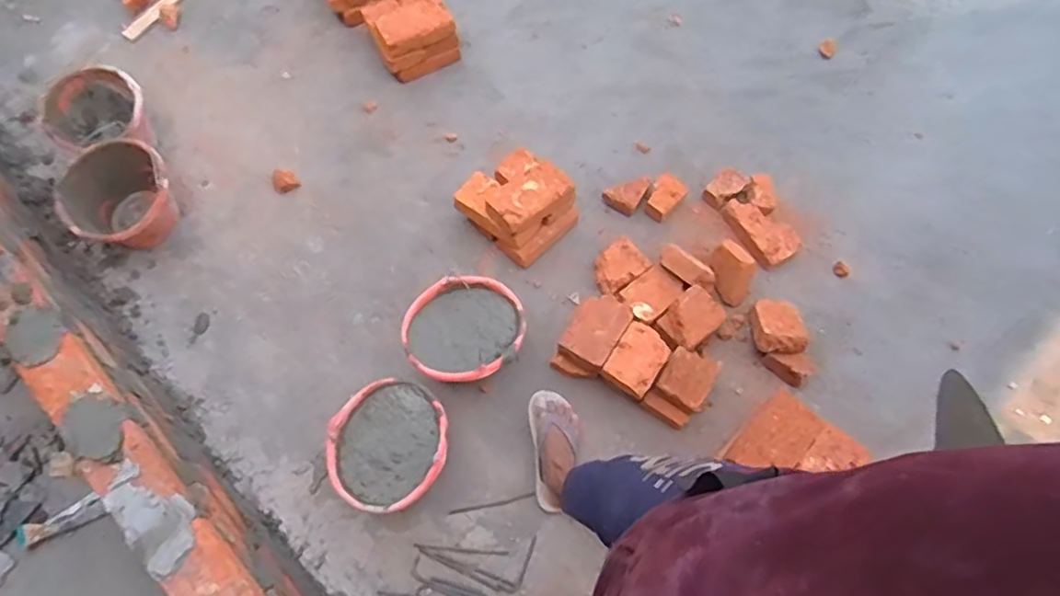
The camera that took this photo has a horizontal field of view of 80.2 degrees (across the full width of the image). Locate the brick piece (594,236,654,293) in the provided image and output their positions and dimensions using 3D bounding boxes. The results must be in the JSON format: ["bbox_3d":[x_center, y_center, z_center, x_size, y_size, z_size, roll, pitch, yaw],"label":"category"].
[{"bbox_3d":[0.215,-0.074,1.543,0.118,0.074,0.100,-33,73,-14],"label":"brick piece"}]

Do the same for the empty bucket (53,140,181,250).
[{"bbox_3d":[-0.944,-0.233,1.474,0.213,0.146,0.239,25,69,7],"label":"empty bucket"}]

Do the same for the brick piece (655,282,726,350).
[{"bbox_3d":[0.375,0.049,1.458,0.135,0.069,0.112,-42,67,2],"label":"brick piece"}]

